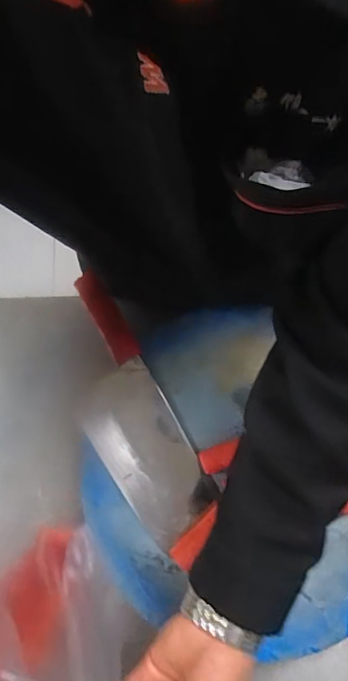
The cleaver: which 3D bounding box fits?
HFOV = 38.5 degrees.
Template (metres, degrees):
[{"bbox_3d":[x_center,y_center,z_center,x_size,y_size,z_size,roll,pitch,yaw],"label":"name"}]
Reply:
[{"bbox_3d":[-0.065,0.081,0.616,0.104,0.025,0.327,-30,81,-4],"label":"cleaver"}]

